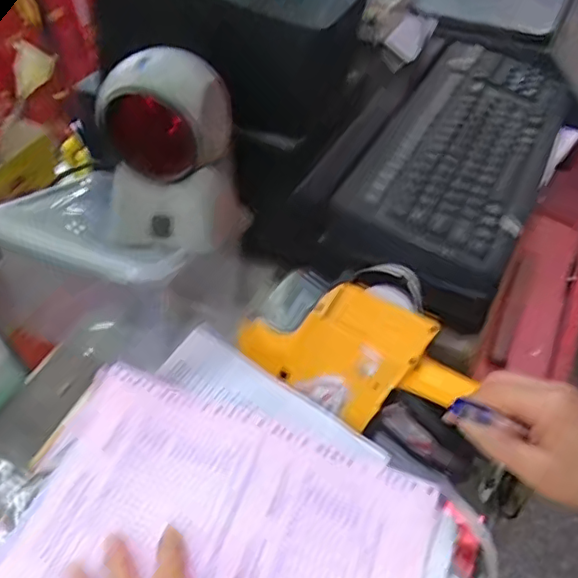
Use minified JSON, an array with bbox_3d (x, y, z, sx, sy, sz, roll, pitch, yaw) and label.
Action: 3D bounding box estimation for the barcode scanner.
[{"bbox_3d":[-0.092,-0.107,0.451,0.097,0.152,0.088,3,38,16],"label":"barcode scanner"}]

